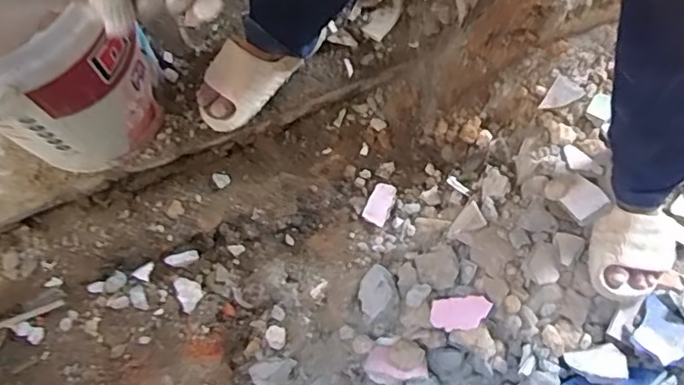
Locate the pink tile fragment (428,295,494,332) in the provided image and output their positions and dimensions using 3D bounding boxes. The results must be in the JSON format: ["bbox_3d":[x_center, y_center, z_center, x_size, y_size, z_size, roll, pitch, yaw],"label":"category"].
[{"bbox_3d":[0.204,0.207,0.960,0.103,0.018,0.053,-8,74,-4],"label":"pink tile fragment"}]

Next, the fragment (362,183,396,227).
[{"bbox_3d":[0.075,0.022,1.100,0.048,0.011,0.082,25,75,6],"label":"fragment"}]

